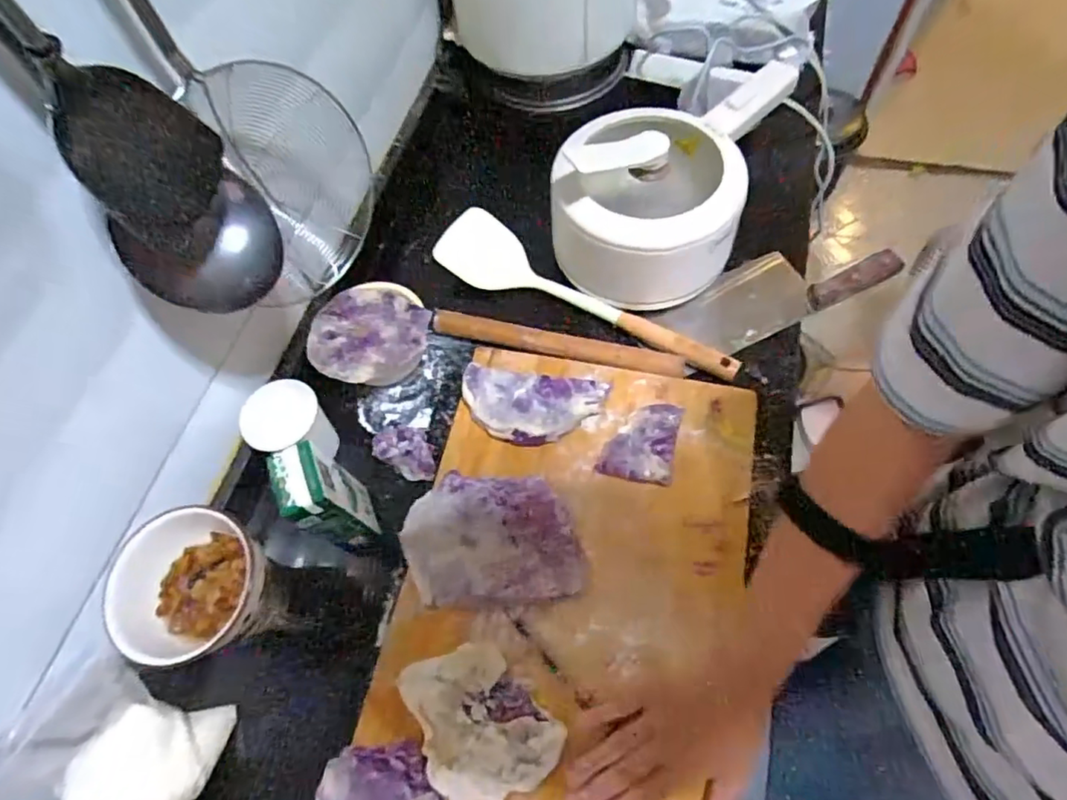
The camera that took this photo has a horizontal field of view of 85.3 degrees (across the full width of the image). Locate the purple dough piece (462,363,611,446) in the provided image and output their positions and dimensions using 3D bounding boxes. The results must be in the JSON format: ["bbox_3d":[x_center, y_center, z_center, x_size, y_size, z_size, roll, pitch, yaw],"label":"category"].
[{"bbox_3d":[-0.004,0.006,0.592,0.145,0.020,0.077,9,63,7],"label":"purple dough piece"}]

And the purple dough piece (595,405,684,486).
[{"bbox_3d":[0.106,0.039,0.569,0.067,0.023,0.083,13,64,9],"label":"purple dough piece"}]

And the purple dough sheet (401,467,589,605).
[{"bbox_3d":[-0.039,0.126,0.539,0.159,0.004,0.117,-4,62,0],"label":"purple dough sheet"}]

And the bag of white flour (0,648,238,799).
[{"bbox_3d":[-0.324,0.271,0.437,0.116,0.127,0.120,14,64,9],"label":"bag of white flour"}]

